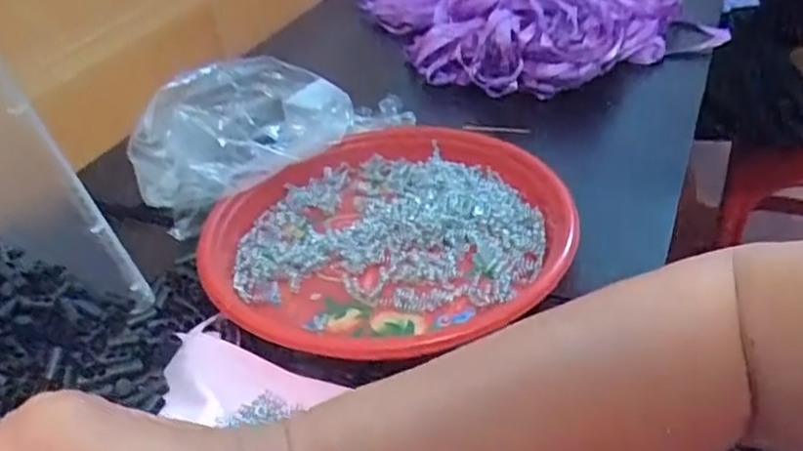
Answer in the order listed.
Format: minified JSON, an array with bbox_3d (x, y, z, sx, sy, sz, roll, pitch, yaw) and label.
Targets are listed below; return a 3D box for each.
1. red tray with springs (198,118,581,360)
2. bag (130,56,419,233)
[{"bbox_3d":[-0.011,0.002,0.451,0.232,0.026,0.224,-34,44,-31],"label":"red tray with springs"},{"bbox_3d":[-0.110,-0.087,0.530,0.202,0.080,0.097,-30,42,-26],"label":"bag"}]

